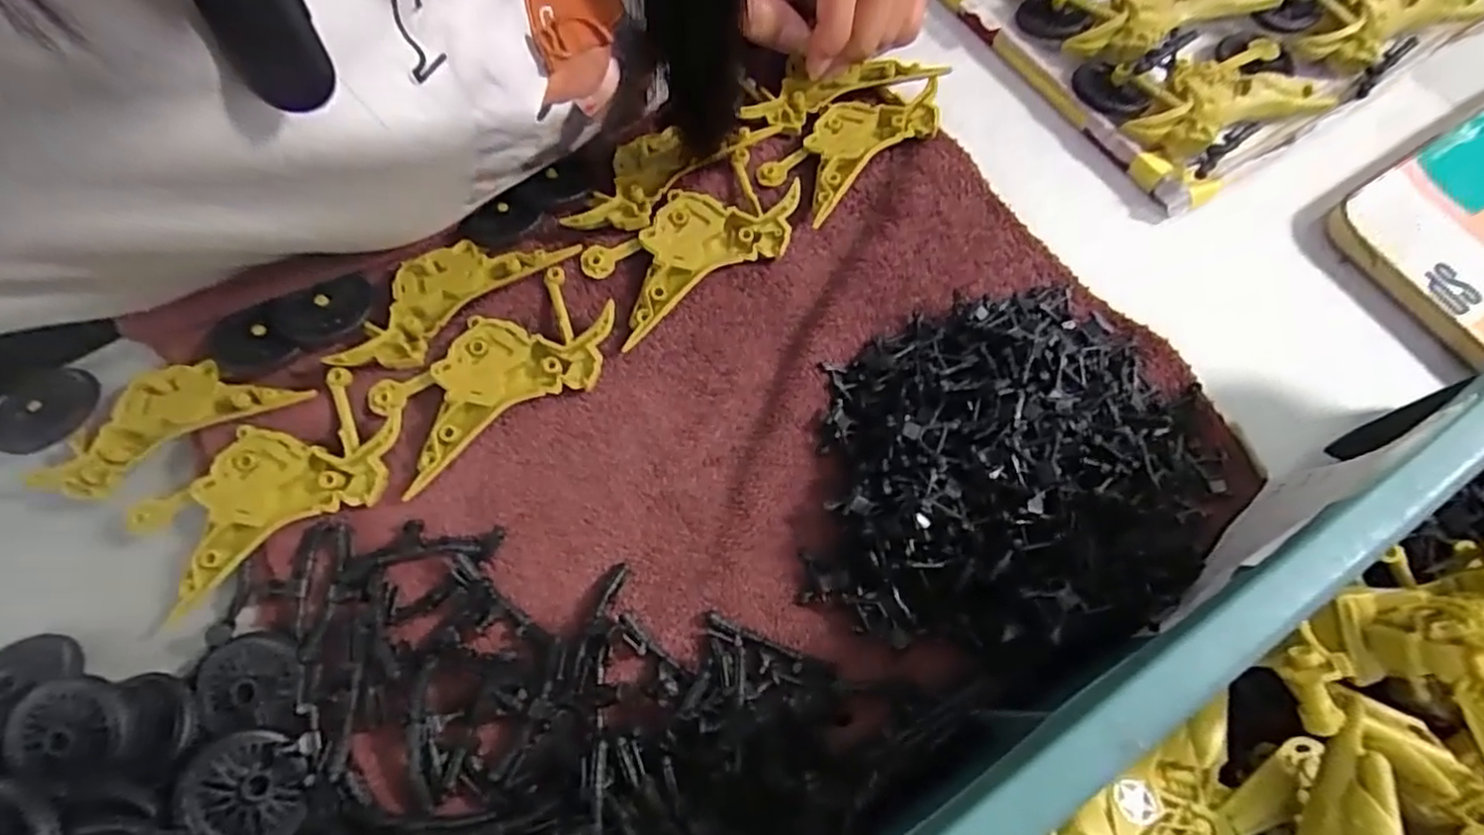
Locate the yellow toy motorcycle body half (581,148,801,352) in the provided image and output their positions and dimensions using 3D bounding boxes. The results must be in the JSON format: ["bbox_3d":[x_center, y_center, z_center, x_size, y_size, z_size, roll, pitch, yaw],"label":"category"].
[{"bbox_3d":[-0.021,-0.077,0.302,0.098,0.018,0.047,-38,73,-13],"label":"yellow toy motorcycle body half"}]

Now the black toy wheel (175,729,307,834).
[{"bbox_3d":[-0.156,0.117,0.214,0.009,0.033,0.036,-36,64,20],"label":"black toy wheel"}]

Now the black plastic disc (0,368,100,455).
[{"bbox_3d":[-0.276,-0.003,0.268,0.037,0.006,0.037,0,69,0],"label":"black plastic disc"}]

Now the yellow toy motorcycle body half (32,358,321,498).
[{"bbox_3d":[-0.226,0.001,0.271,0.098,0.016,0.043,-31,72,-11],"label":"yellow toy motorcycle body half"}]

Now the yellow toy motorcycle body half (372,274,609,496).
[{"bbox_3d":[-0.098,-0.018,0.278,0.095,0.018,0.047,-36,73,-13],"label":"yellow toy motorcycle body half"}]

